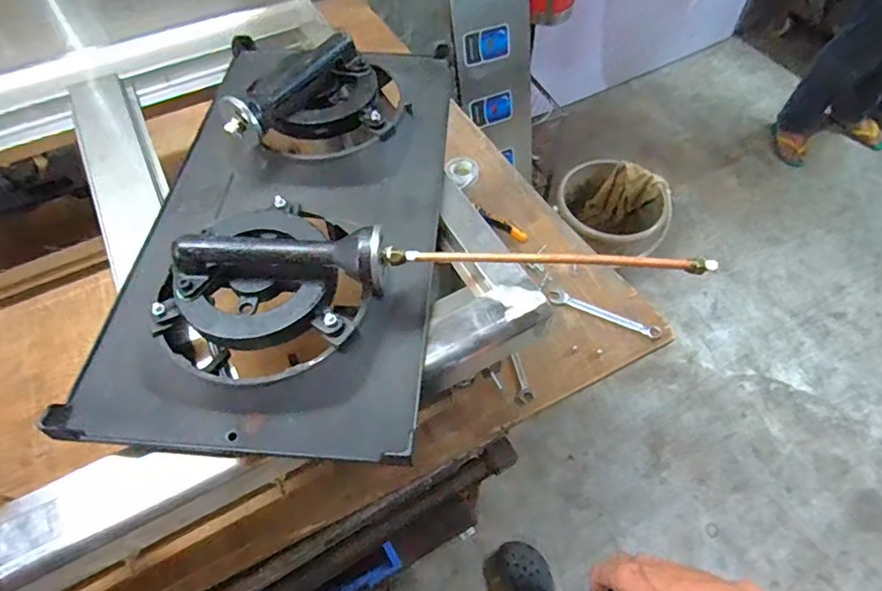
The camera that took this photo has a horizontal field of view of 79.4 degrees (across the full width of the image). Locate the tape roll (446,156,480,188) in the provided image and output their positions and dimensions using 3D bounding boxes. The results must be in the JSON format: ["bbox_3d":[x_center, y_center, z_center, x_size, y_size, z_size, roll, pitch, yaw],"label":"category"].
[{"bbox_3d":[0.043,-0.237,1.009,0.066,0.017,0.067,0,57,1],"label":"tape roll"}]

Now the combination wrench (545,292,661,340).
[{"bbox_3d":[0.258,0.028,0.839,0.175,0.016,0.028,20,59,14],"label":"combination wrench"}]

